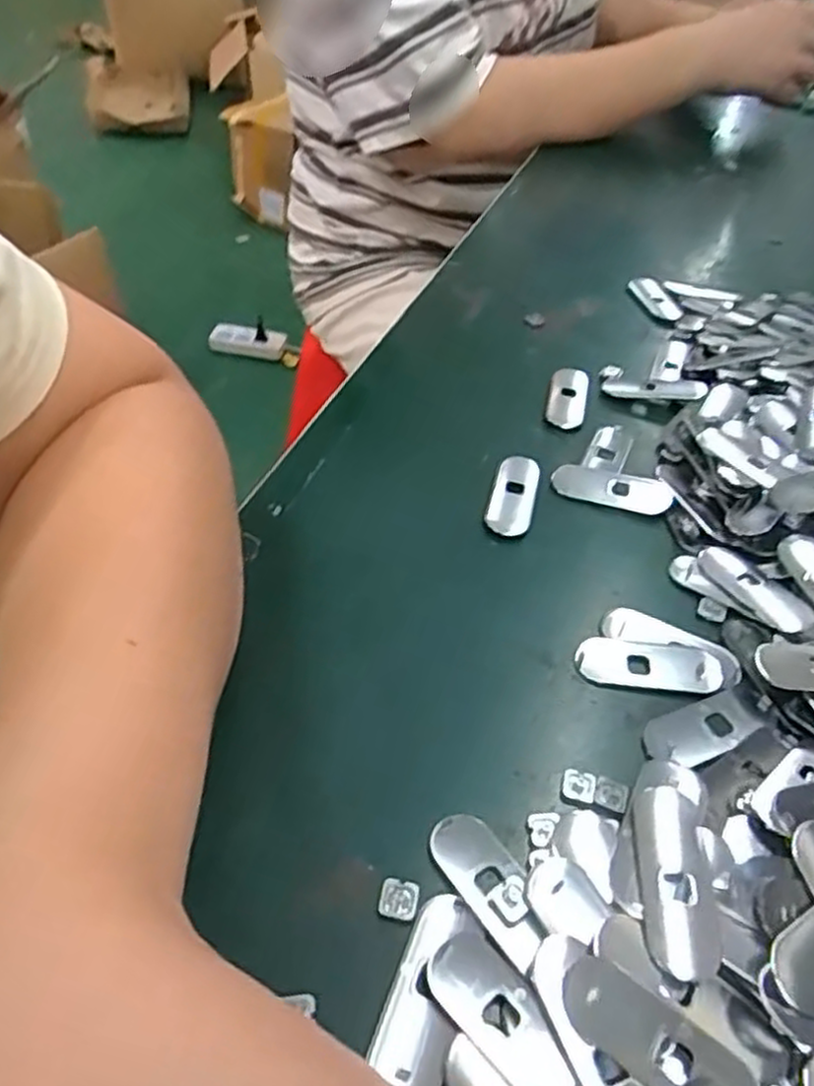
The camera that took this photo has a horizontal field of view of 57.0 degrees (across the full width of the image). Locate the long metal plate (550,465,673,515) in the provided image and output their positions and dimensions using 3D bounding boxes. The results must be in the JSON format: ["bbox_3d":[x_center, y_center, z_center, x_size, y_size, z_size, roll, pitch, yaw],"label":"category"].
[{"bbox_3d":[0.091,-0.025,0.332,0.051,0.005,0.020,15,45,9],"label":"long metal plate"}]

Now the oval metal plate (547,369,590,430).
[{"bbox_3d":[0.081,-0.074,0.379,0.019,0.005,0.047,13,45,7],"label":"oval metal plate"}]

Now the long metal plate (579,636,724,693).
[{"bbox_3d":[0.086,0.043,0.267,0.050,0.005,0.017,7,45,1],"label":"long metal plate"}]

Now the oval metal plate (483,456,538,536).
[{"bbox_3d":[0.046,-0.021,0.327,0.019,0.007,0.044,14,45,8],"label":"oval metal plate"}]

